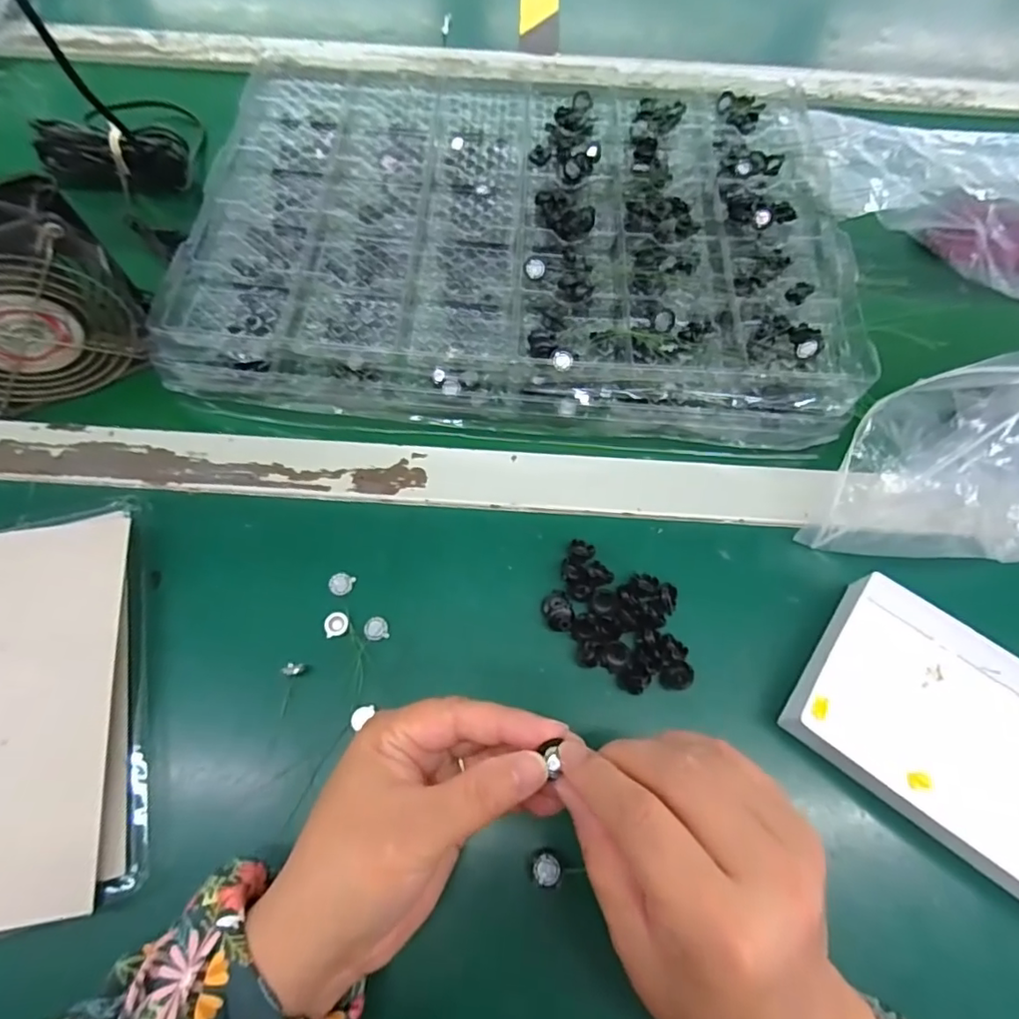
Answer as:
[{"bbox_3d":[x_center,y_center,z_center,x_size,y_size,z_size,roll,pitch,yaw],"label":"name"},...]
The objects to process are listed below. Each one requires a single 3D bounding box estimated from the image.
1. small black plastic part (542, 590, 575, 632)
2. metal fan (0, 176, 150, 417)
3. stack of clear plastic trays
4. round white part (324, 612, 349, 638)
[{"bbox_3d":[0.028,0.057,0.321,0.016,0.010,0.024,-12,67,-8],"label":"small black plastic part"},{"bbox_3d":[-0.294,-0.121,0.338,0.124,0.106,0.052,-20,68,-11],"label":"metal fan"},{"bbox_3d":[0.010,-0.204,0.417,0.439,0.043,0.311,8,66,0],"label":"stack of clear plastic trays"},{"bbox_3d":[-0.096,0.063,0.316,0.013,0.004,0.013,1,66,-2],"label":"round white part"}]

